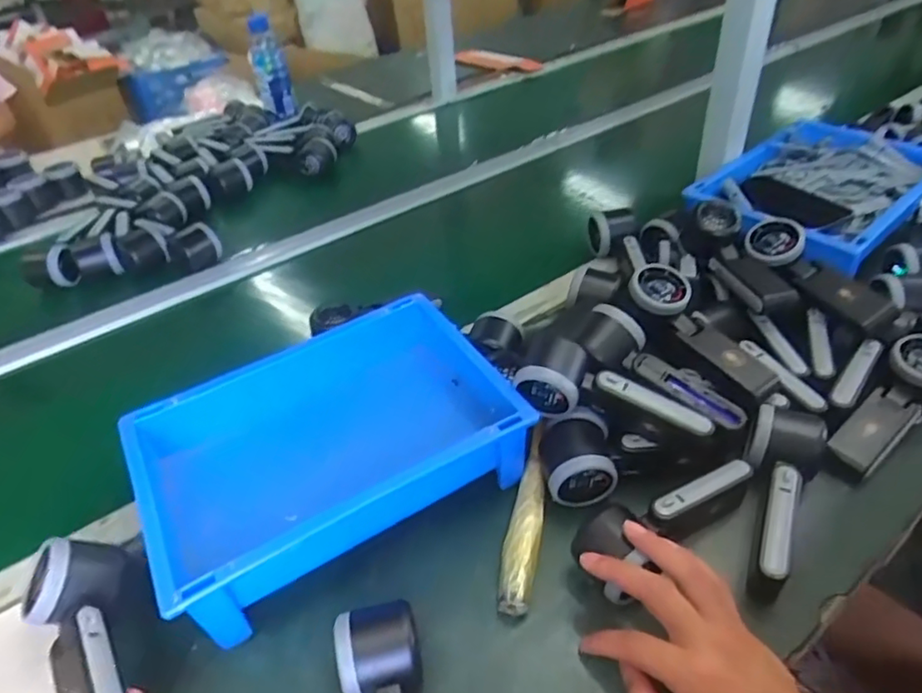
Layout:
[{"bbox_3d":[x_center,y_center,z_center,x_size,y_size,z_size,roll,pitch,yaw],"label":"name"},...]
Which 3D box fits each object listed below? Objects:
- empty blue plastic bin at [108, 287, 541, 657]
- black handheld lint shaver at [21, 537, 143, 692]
[{"bbox_3d":[-0.117,0.093,0.556,0.307,0.096,0.210,-24,44,-21],"label":"empty blue plastic bin"},{"bbox_3d":[-0.254,0.199,0.412,0.064,0.048,0.155,-24,47,-20],"label":"black handheld lint shaver"}]

